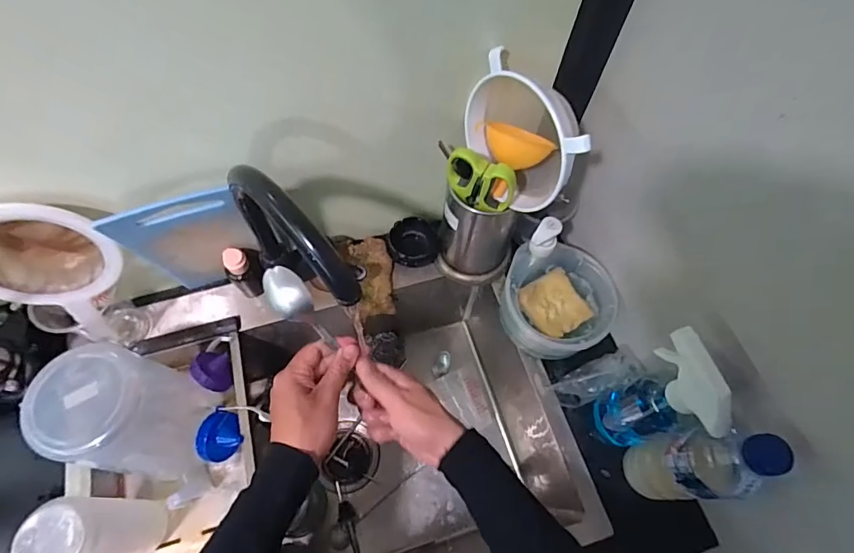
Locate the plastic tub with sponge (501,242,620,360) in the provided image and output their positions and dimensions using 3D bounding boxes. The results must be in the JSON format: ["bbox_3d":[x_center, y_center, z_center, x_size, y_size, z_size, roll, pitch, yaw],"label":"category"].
[{"bbox_3d":[0.172,0.037,0.616,0.143,0.075,0.142,1,64,-2],"label":"plastic tub with sponge"}]

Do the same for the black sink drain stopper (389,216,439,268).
[{"bbox_3d":[-0.019,-0.049,0.675,0.070,0.035,0.066,1,64,-2],"label":"black sink drain stopper"}]

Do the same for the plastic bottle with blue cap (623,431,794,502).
[{"bbox_3d":[0.271,0.193,0.471,0.053,0.229,0.061,-11,65,-8],"label":"plastic bottle with blue cap"}]

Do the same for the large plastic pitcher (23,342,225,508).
[{"bbox_3d":[-0.322,0.164,0.530,0.123,0.203,0.113,23,65,8],"label":"large plastic pitcher"}]

